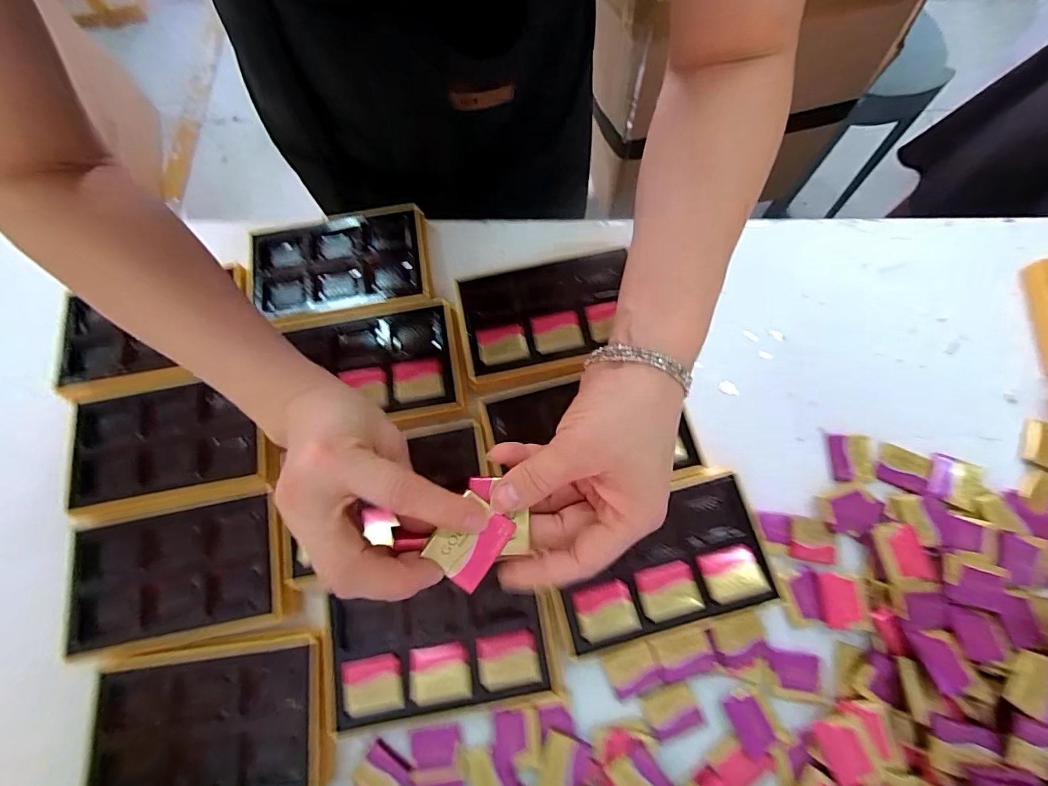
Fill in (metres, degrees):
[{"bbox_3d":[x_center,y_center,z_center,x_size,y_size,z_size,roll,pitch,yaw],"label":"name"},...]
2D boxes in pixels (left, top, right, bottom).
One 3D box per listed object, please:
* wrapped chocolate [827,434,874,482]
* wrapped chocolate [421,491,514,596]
[{"bbox_3d":[0.276,0.055,0.376,0.033,0.008,0.039,4,75,3],"label":"wrapped chocolate"},{"bbox_3d":[-0.027,0.073,0.219,0.031,0.008,0.038,36,75,11],"label":"wrapped chocolate"}]

